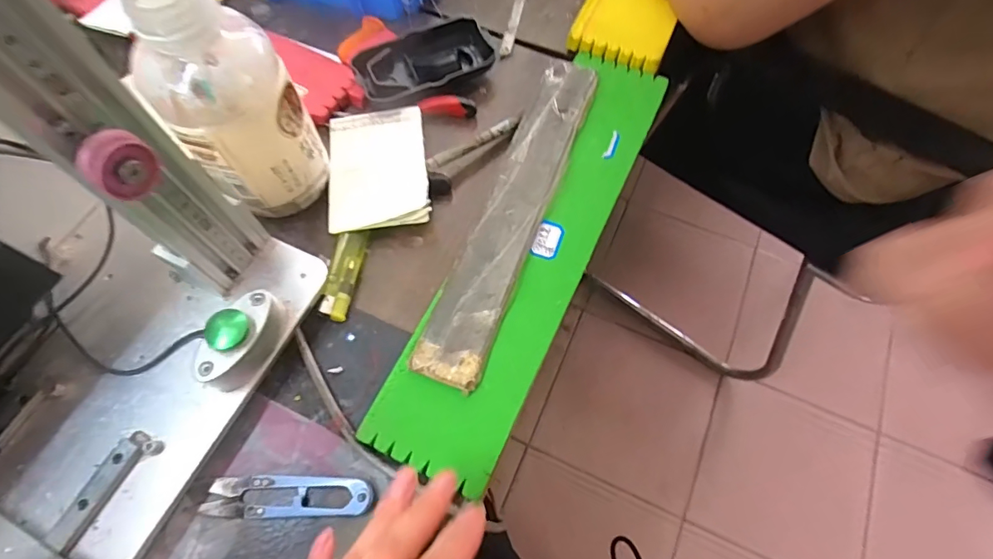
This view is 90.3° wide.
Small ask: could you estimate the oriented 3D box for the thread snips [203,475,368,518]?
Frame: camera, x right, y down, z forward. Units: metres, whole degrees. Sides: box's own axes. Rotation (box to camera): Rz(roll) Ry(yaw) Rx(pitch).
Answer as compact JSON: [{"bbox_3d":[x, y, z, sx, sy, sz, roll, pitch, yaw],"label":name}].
[{"bbox_3d":[-0.118,0.123,0.281,0.096,0.011,0.021,-1,66,0],"label":"thread snips"}]

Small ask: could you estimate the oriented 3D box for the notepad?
[{"bbox_3d":[-0.087,-0.084,0.364,0.071,0.004,0.100,-9,66,0],"label":"notepad"}]

